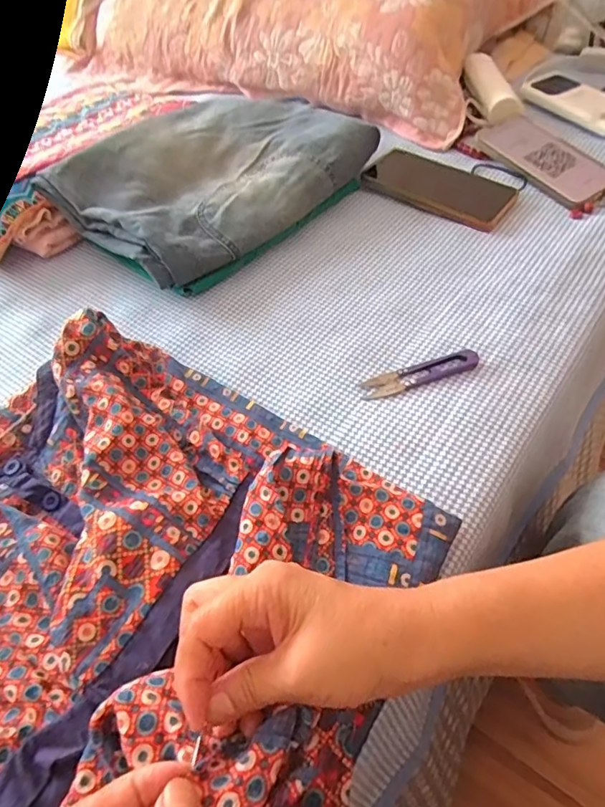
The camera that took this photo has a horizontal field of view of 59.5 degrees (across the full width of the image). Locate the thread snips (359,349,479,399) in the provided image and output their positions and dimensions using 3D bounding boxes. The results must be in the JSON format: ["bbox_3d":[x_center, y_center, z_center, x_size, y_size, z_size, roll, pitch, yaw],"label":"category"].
[{"bbox_3d":[0.098,-0.025,0.443,0.099,0.011,0.023,-16,51,-7],"label":"thread snips"}]

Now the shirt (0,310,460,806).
[{"bbox_3d":[-0.108,0.085,0.328,0.351,0.050,0.276,30,59,26],"label":"shirt"}]

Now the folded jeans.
[{"bbox_3d":[-0.094,-0.263,0.598,0.228,0.060,0.314,33,61,28],"label":"folded jeans"}]

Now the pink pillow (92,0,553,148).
[{"bbox_3d":[-0.010,-0.617,0.838,0.674,0.129,0.345,24,57,23],"label":"pink pillow"}]

